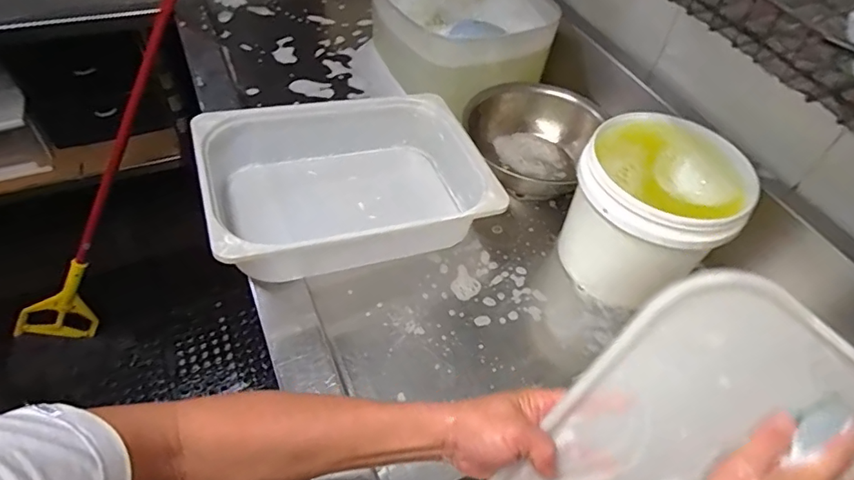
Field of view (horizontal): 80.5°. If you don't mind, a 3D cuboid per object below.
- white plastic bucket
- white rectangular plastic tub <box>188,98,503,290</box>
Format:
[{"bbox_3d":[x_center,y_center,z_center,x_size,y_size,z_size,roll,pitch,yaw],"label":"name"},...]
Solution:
[{"bbox_3d":[0.305,-0.032,0.721,0.201,0.203,0.177,30,55,19],"label":"white plastic bucket"},{"bbox_3d":[-0.112,-0.089,0.774,0.407,0.147,0.282,-19,55,-18],"label":"white rectangular plastic tub"}]

